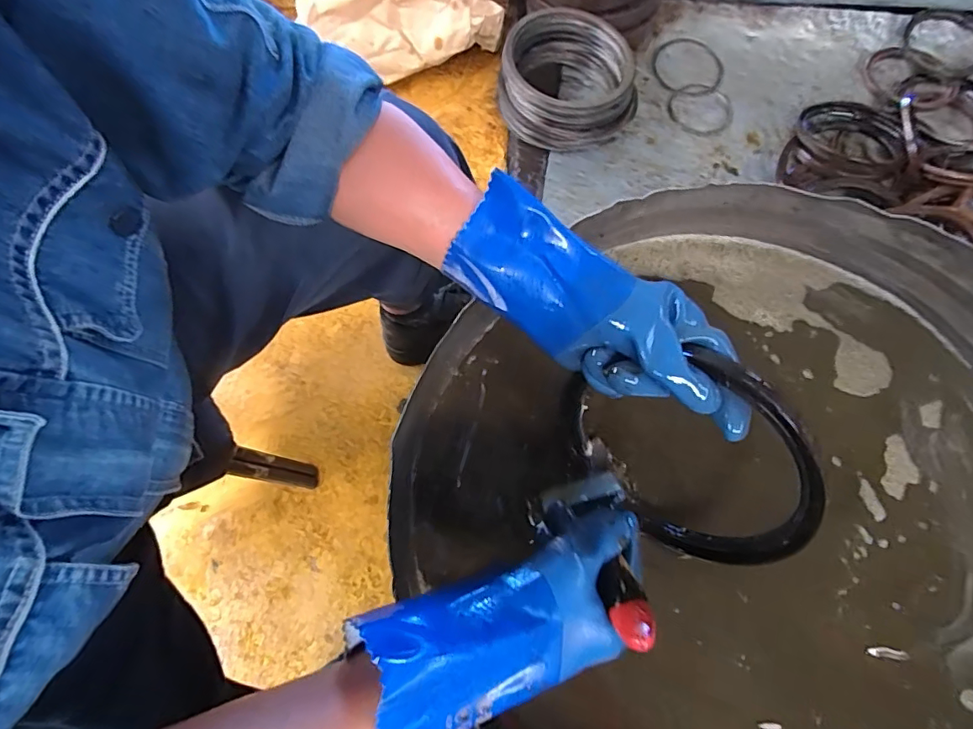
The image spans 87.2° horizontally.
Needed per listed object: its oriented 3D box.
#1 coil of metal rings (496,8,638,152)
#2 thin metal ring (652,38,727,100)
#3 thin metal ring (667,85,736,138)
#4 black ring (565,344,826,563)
[{"bbox_3d":[0.141,-0.482,0.882,0.229,0.130,0.216,0,72,1],"label":"coil of metal rings"},{"bbox_3d":[0.384,-0.565,0.970,0.139,0.008,0.132,1,79,-4],"label":"thin metal ring"},{"bbox_3d":[0.398,-0.472,0.945,0.122,0.010,0.110,17,73,7],"label":"thin metal ring"},{"bbox_3d":[0.147,0.076,0.383,0.017,0.190,0.177,-42,106,-37],"label":"black ring"}]

